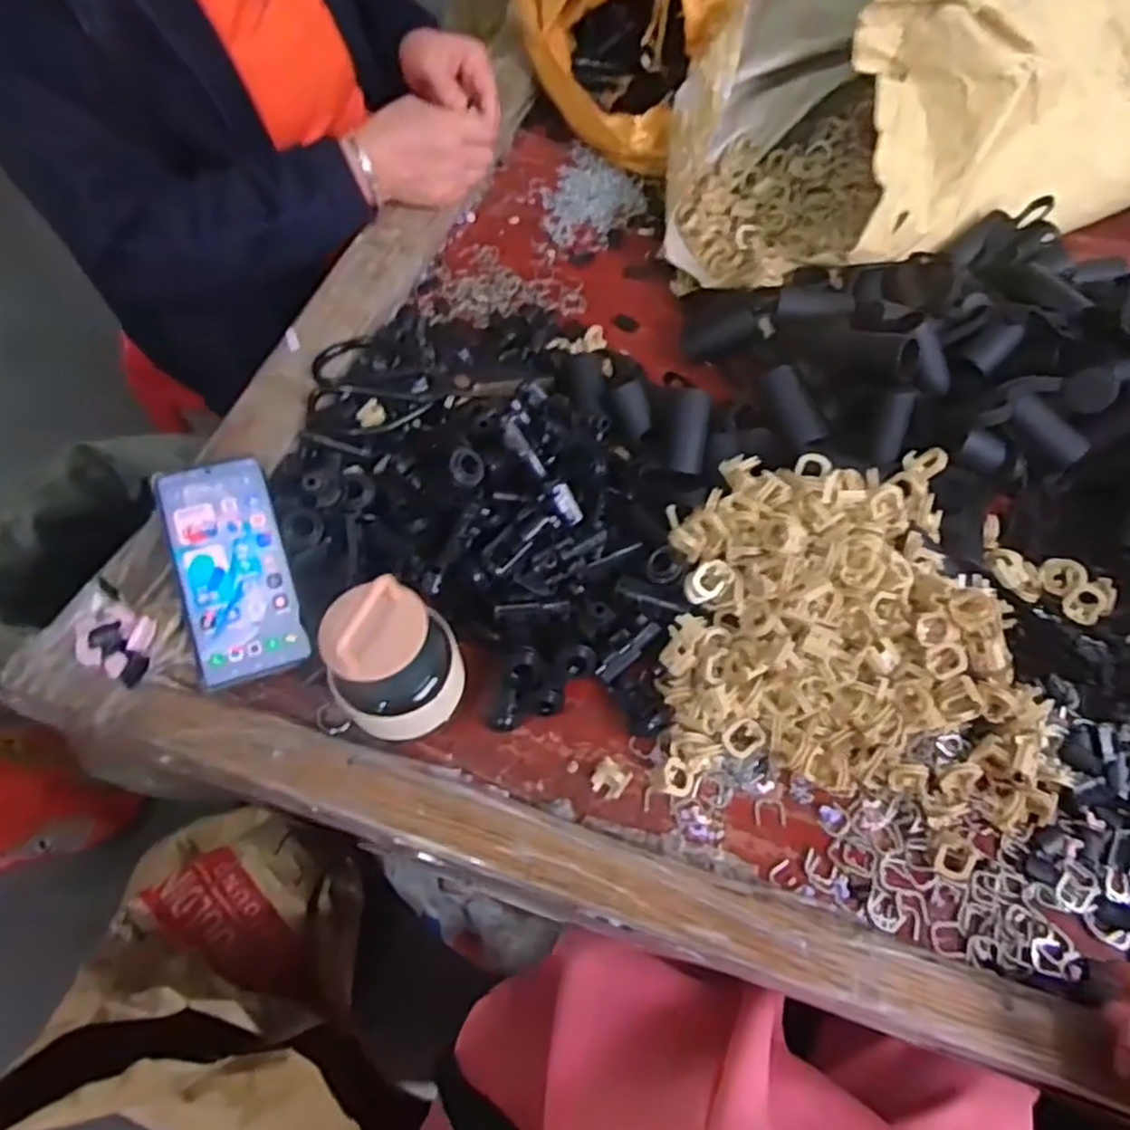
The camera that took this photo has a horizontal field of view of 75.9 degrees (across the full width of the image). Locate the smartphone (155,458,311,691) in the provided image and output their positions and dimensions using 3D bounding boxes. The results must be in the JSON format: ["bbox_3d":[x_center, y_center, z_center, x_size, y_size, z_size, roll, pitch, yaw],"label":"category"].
[{"bbox_3d":[-0.240,0.001,0.521,0.075,0.008,0.162,-15,78,-17],"label":"smartphone"}]

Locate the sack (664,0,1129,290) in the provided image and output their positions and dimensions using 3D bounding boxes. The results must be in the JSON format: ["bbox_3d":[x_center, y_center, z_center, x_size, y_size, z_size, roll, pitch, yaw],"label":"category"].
[{"bbox_3d":[0.375,-0.467,0.655,0.634,0.178,0.326,-21,63,-8],"label":"sack"}]

